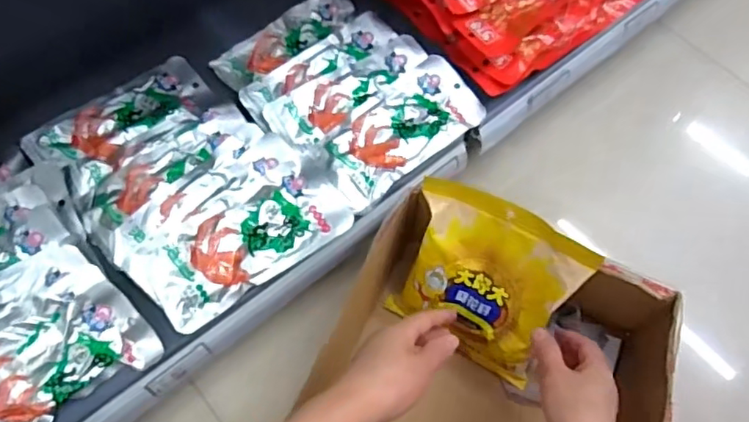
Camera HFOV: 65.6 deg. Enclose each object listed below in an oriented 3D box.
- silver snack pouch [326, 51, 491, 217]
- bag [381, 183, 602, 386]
[{"bbox_3d":[0.027,-0.085,0.603,0.180,0.013,0.088,-38,71,-15],"label":"silver snack pouch"},{"bbox_3d":[0.104,0.073,0.582,0.163,0.185,0.041,28,26,16],"label":"bag"}]

